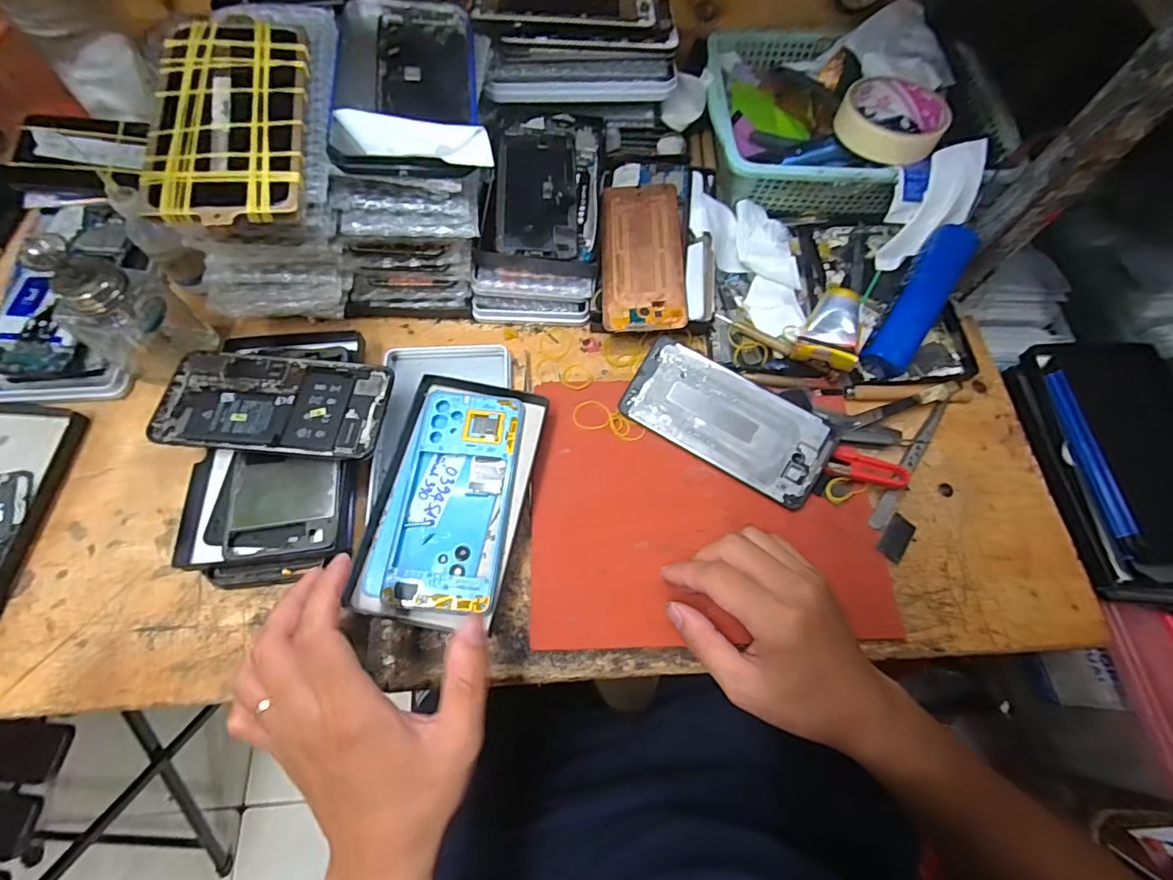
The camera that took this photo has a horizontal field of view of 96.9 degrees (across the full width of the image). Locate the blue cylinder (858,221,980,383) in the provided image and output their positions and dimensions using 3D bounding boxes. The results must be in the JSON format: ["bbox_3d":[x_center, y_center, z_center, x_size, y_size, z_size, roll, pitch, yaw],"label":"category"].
[{"bbox_3d":[0.277,-0.115,0.431,0.034,0.029,0.133,30,92,10],"label":"blue cylinder"}]

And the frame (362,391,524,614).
[{"bbox_3d":[-0.095,0.038,0.365,0.082,0.009,0.156,7,67,0],"label":"frame"}]

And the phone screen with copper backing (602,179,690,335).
[{"bbox_3d":[0.048,-0.161,0.442,0.067,0.009,0.150,1,67,-2],"label":"phone screen with copper backing"}]

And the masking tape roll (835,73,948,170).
[{"bbox_3d":[0.268,-0.281,0.456,0.086,0.025,0.086,1,67,-2],"label":"masking tape roll"}]

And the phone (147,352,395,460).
[{"bbox_3d":[-0.223,-0.027,0.375,0.154,0.006,0.077,5,65,-1],"label":"phone"}]

